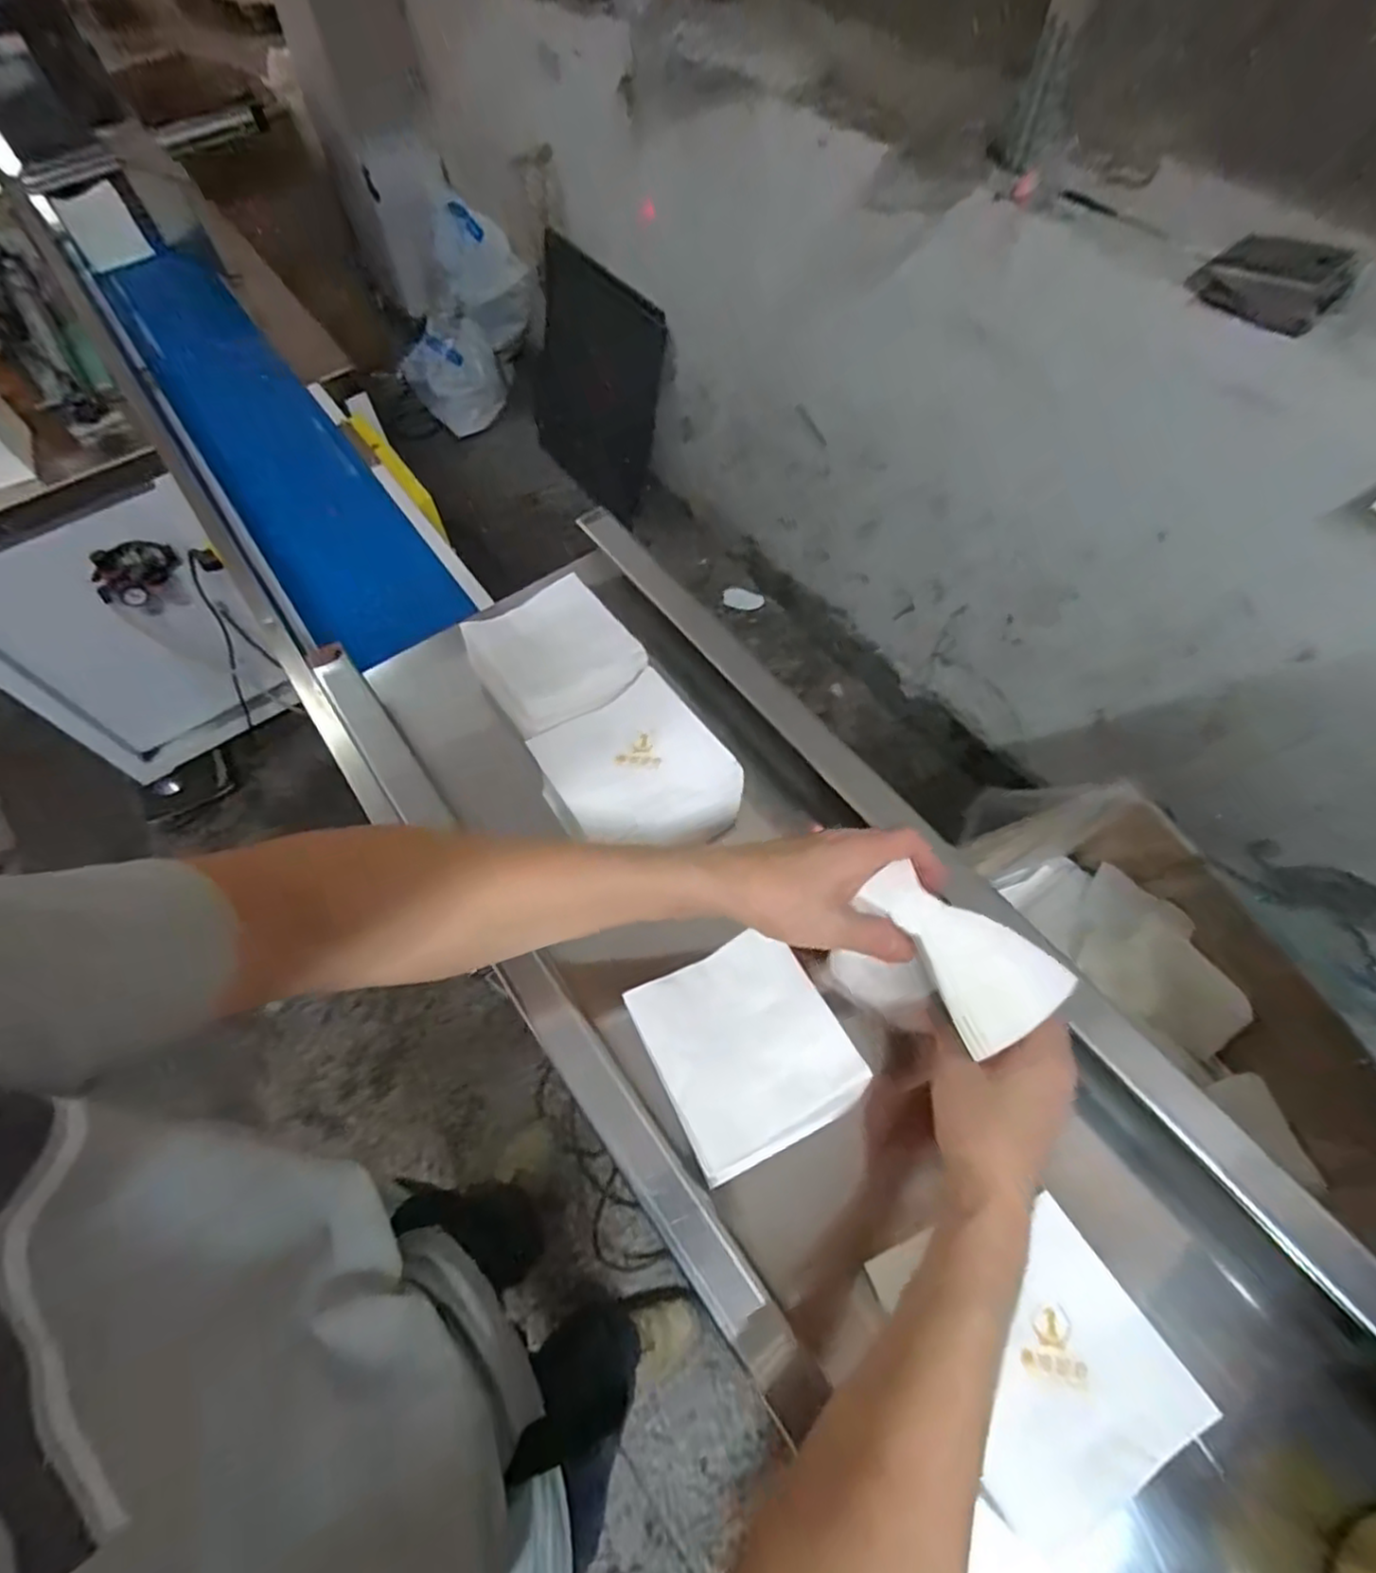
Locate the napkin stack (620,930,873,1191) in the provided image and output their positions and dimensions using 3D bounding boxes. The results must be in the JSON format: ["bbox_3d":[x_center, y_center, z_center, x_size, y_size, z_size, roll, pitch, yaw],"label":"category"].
[{"bbox_3d":[0.035,0.168,0.449,0.110,0.054,0.119,-24,62,-13],"label":"napkin stack"}]

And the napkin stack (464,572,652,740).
[{"bbox_3d":[-0.110,-0.110,0.571,0.116,0.020,0.125,-29,63,-15],"label":"napkin stack"}]

